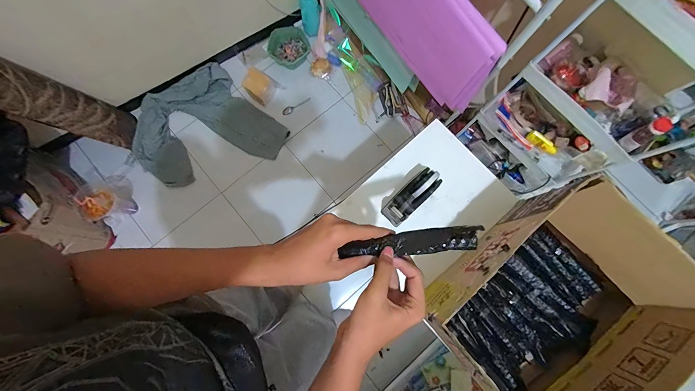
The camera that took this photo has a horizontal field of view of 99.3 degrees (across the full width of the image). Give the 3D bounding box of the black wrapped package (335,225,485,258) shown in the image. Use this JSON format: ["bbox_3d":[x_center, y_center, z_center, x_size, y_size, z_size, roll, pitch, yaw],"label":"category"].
[{"bbox_3d":[0.077,0.062,0.385,0.174,0.018,0.030,-10,79,20],"label":"black wrapped package"}]

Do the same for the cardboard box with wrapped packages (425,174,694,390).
[{"bbox_3d":[0.399,0.231,0.606,0.397,0.238,0.328,-42,83,-8],"label":"cardboard box with wrapped packages"}]

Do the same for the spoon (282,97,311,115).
[{"bbox_3d":[-0.273,-0.483,1.580,0.173,0.013,0.037,-36,82,-8],"label":"spoon"}]

